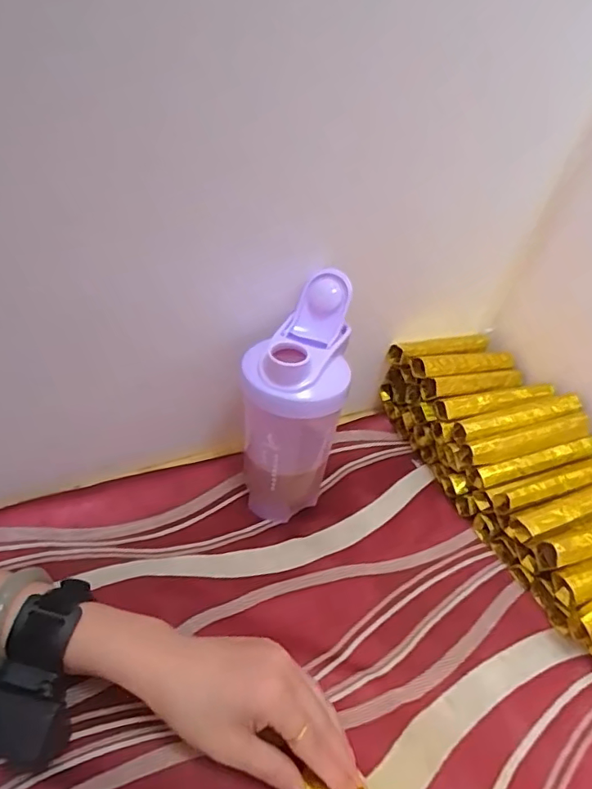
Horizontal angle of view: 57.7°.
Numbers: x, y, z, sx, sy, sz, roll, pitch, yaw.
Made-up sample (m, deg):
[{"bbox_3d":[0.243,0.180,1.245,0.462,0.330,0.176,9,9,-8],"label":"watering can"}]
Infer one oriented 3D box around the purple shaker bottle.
[{"bbox_3d":[-0.004,0.010,0.466,0.083,0.192,0.103,5,37,-3],"label":"purple shaker bottle"}]

